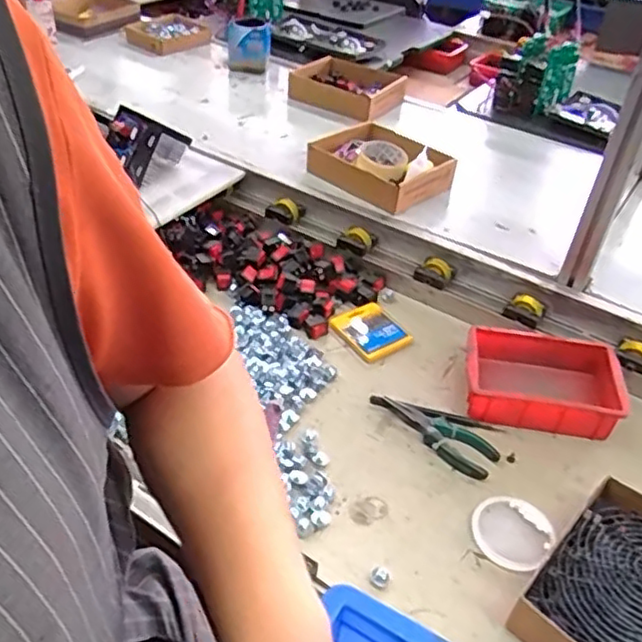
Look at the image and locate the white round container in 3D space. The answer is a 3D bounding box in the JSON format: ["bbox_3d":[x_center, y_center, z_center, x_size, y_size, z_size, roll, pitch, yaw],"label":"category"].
[{"bbox_3d":[0.211,0.233,0.721,0.086,0.007,0.083,3,39,-3],"label":"white round container"}]

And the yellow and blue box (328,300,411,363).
[{"bbox_3d":[0.074,0.014,0.958,0.088,0.012,0.101,-22,46,-30],"label":"yellow and blue box"}]

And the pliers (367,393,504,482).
[{"bbox_3d":[0.145,0.133,0.823,0.056,0.011,0.169,-28,49,-35],"label":"pliers"}]

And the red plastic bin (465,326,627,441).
[{"bbox_3d":[0.295,0.079,0.873,0.201,0.058,0.142,10,39,5],"label":"red plastic bin"}]

